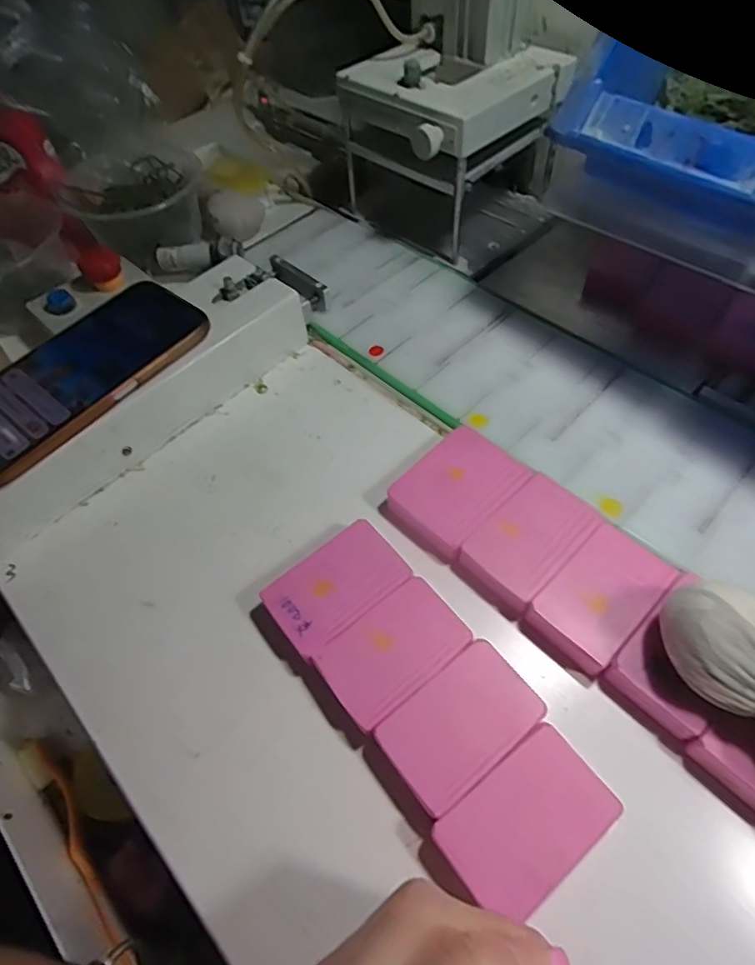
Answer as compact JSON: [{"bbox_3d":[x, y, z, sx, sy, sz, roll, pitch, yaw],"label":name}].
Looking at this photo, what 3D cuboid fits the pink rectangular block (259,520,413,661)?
[{"bbox_3d":[-0.021,0.057,0.288,0.069,0.022,0.044,-36,61,-17],"label":"pink rectangular block"}]

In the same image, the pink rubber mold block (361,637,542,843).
[{"bbox_3d":[0.035,0.113,0.246,0.077,0.018,0.042,-36,61,-17],"label":"pink rubber mold block"}]

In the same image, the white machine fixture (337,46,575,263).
[{"bbox_3d":[0.051,-0.269,0.437,0.116,0.106,0.131,-30,58,-15],"label":"white machine fixture"}]

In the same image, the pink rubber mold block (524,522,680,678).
[{"bbox_3d":[0.112,0.057,0.272,0.067,0.014,0.043,-41,63,-20],"label":"pink rubber mold block"}]

